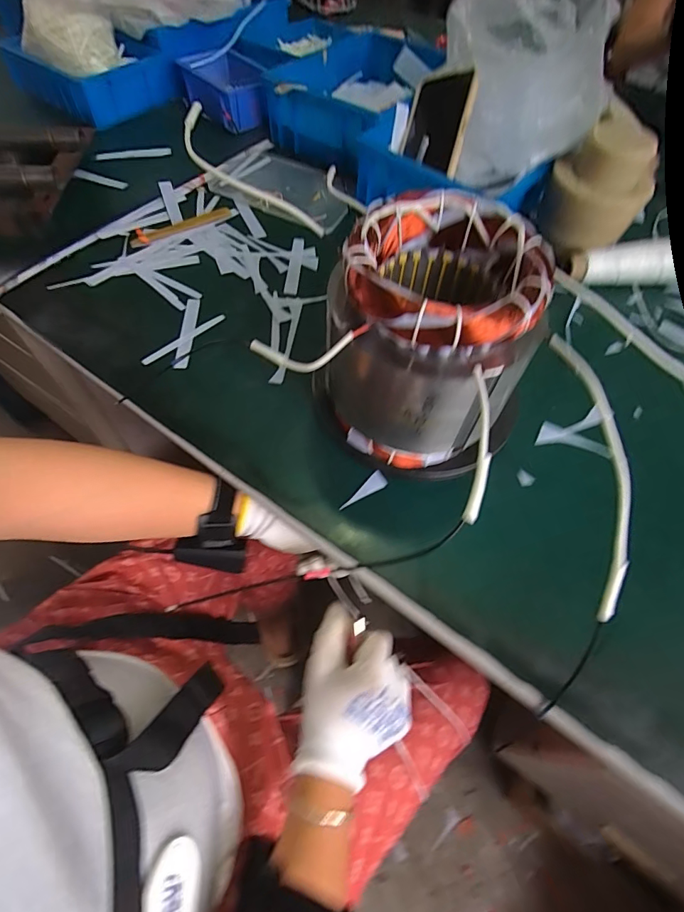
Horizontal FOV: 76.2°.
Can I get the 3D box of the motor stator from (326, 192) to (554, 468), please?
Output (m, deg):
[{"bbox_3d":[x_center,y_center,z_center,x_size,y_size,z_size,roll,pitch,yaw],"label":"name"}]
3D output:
[{"bbox_3d":[0.056,-0.076,0.342,0.132,0.176,0.144,12,59,3],"label":"motor stator"}]

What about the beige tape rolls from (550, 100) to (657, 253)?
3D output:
[{"bbox_3d":[0.307,-0.318,0.526,0.108,0.120,0.115,29,62,13],"label":"beige tape rolls"}]

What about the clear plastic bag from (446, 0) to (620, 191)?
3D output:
[{"bbox_3d":[0.211,-0.437,0.508,0.207,0.138,0.214,16,60,5],"label":"clear plastic bag"}]

